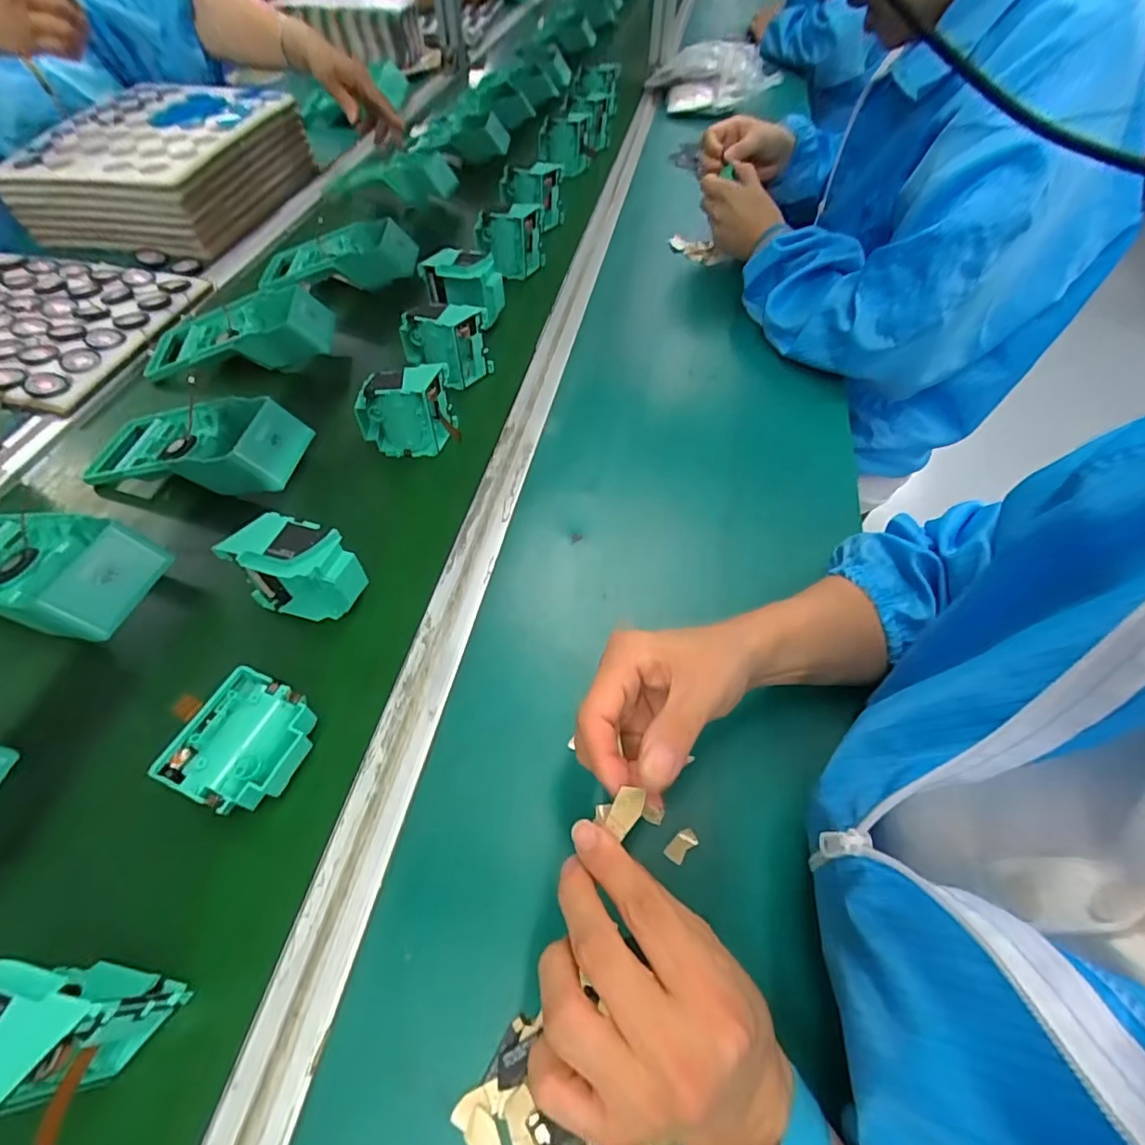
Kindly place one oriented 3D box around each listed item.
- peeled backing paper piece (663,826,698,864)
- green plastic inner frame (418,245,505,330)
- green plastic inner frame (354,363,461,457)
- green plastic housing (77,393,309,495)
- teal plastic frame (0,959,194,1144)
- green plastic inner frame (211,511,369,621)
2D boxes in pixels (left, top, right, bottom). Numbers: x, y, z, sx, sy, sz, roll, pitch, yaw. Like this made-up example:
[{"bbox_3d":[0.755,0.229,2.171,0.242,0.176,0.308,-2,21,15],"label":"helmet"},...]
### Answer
[{"bbox_3d":[0.066,0.165,0.330,0.021,0.004,0.012,-39,64,-23],"label":"peeled backing paper piece"},{"bbox_3d":[-0.121,-0.316,0.612,0.087,0.074,0.036,-3,56,-2],"label":"green plastic inner frame"},{"bbox_3d":[-0.148,-0.145,0.501,0.082,0.085,0.046,1,56,0],"label":"green plastic inner frame"},{"bbox_3d":[-0.336,-0.112,0.484,0.195,0.056,0.090,4,56,2],"label":"green plastic housing"},{"bbox_3d":[-0.235,0.207,0.250,0.077,0.079,0.047,10,57,7],"label":"teal plastic frame"},{"bbox_3d":[-0.195,0.001,0.394,0.080,0.076,0.042,16,57,10],"label":"green plastic inner frame"}]

